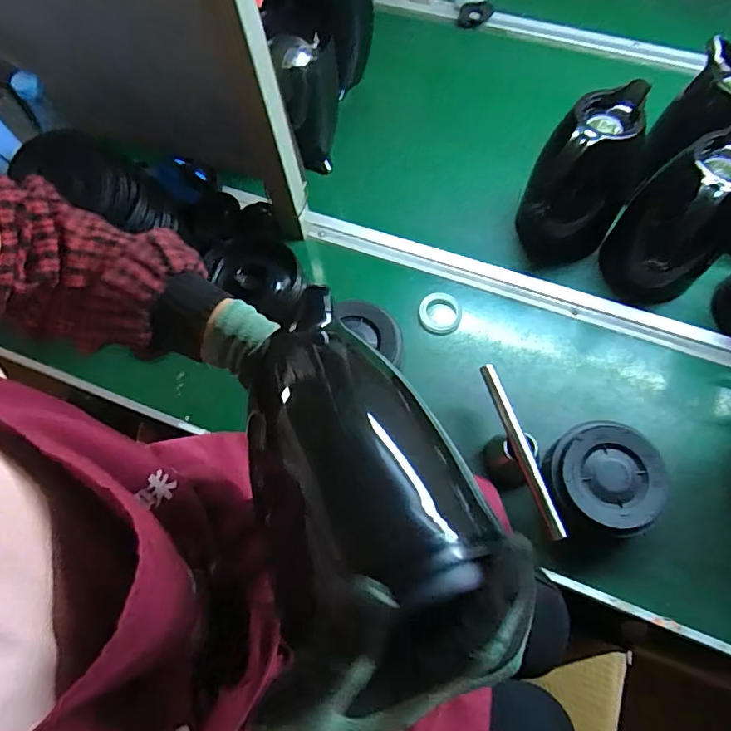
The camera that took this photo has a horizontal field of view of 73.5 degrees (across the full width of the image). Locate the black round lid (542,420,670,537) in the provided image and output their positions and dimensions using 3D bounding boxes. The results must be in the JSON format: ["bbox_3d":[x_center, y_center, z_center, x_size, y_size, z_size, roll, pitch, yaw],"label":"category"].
[{"bbox_3d":[0.259,0.120,0.524,0.108,0.028,0.113,-4,71,13],"label":"black round lid"}]

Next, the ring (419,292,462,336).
[{"bbox_3d":[0.101,-0.073,0.670,0.058,0.012,0.057,-1,66,3],"label":"ring"}]

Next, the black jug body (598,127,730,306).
[{"bbox_3d":[0.379,-0.168,0.588,0.113,0.202,0.092,-14,66,-3],"label":"black jug body"}]

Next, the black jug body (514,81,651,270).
[{"bbox_3d":[0.271,-0.224,0.620,0.098,0.199,0.128,41,74,18],"label":"black jug body"}]

